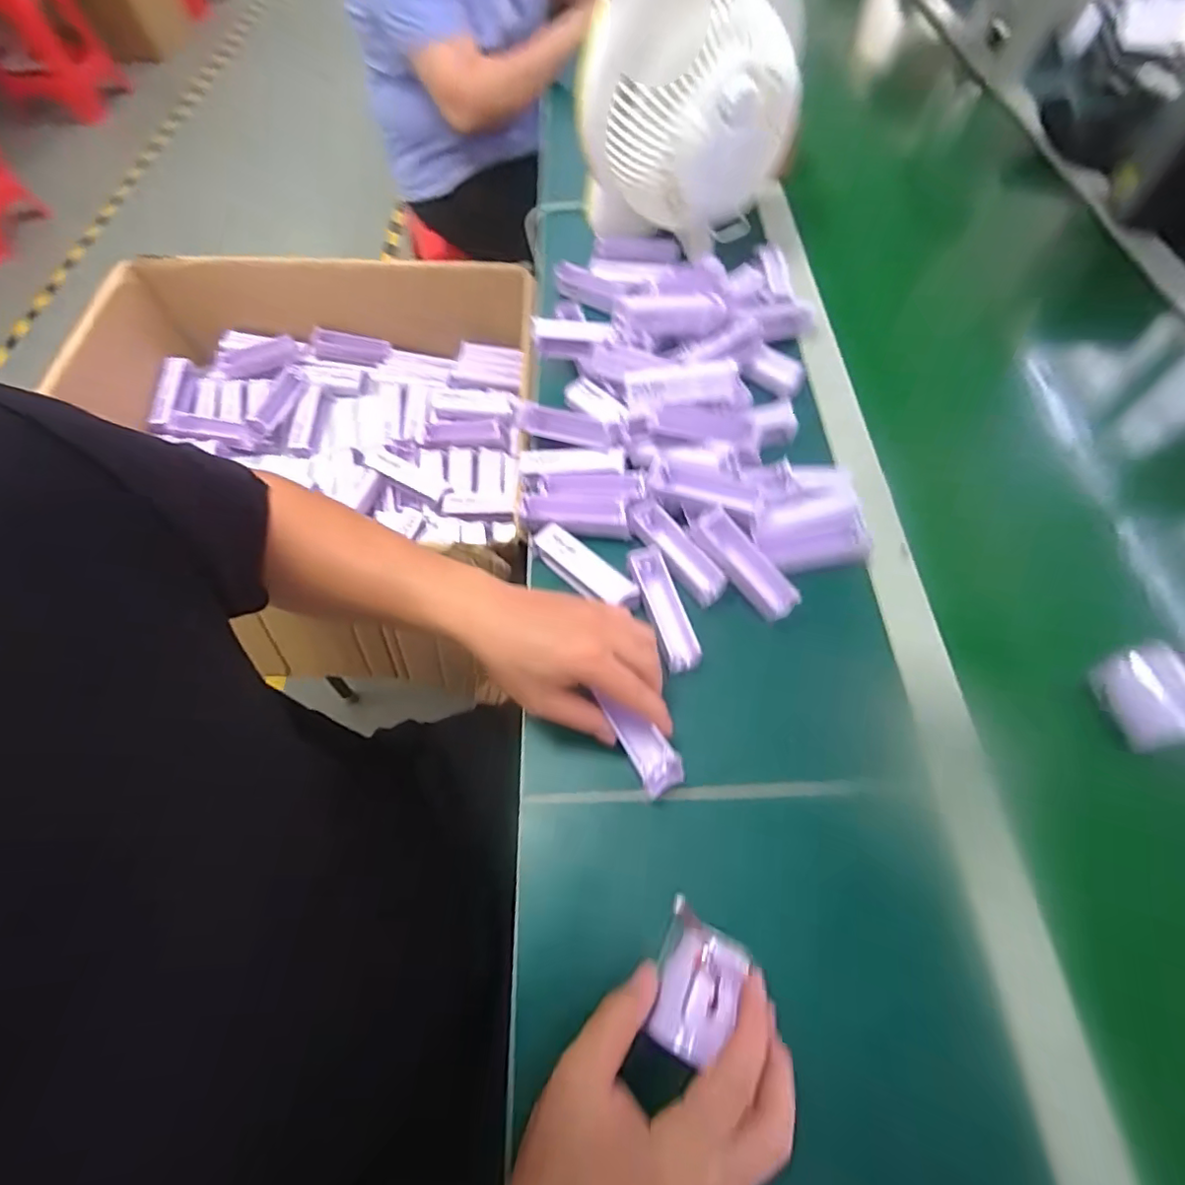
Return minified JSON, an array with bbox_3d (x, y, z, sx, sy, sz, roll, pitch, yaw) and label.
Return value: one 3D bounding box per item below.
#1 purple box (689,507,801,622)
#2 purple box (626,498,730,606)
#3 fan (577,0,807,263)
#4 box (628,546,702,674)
[{"bbox_3d":[0.124,-0.023,0.465,0.027,0.025,0.104,-41,89,-20],"label":"purple box"},{"bbox_3d":[0.070,-0.035,0.486,0.029,0.026,0.103,-35,66,-17],"label":"purple box"},{"bbox_3d":[0.106,-0.524,0.598,0.189,0.235,0.167,24,64,14],"label":"fan"},{"bbox_3d":[0.059,0.012,0.463,0.031,0.023,0.105,-17,62,-8],"label":"box"}]

